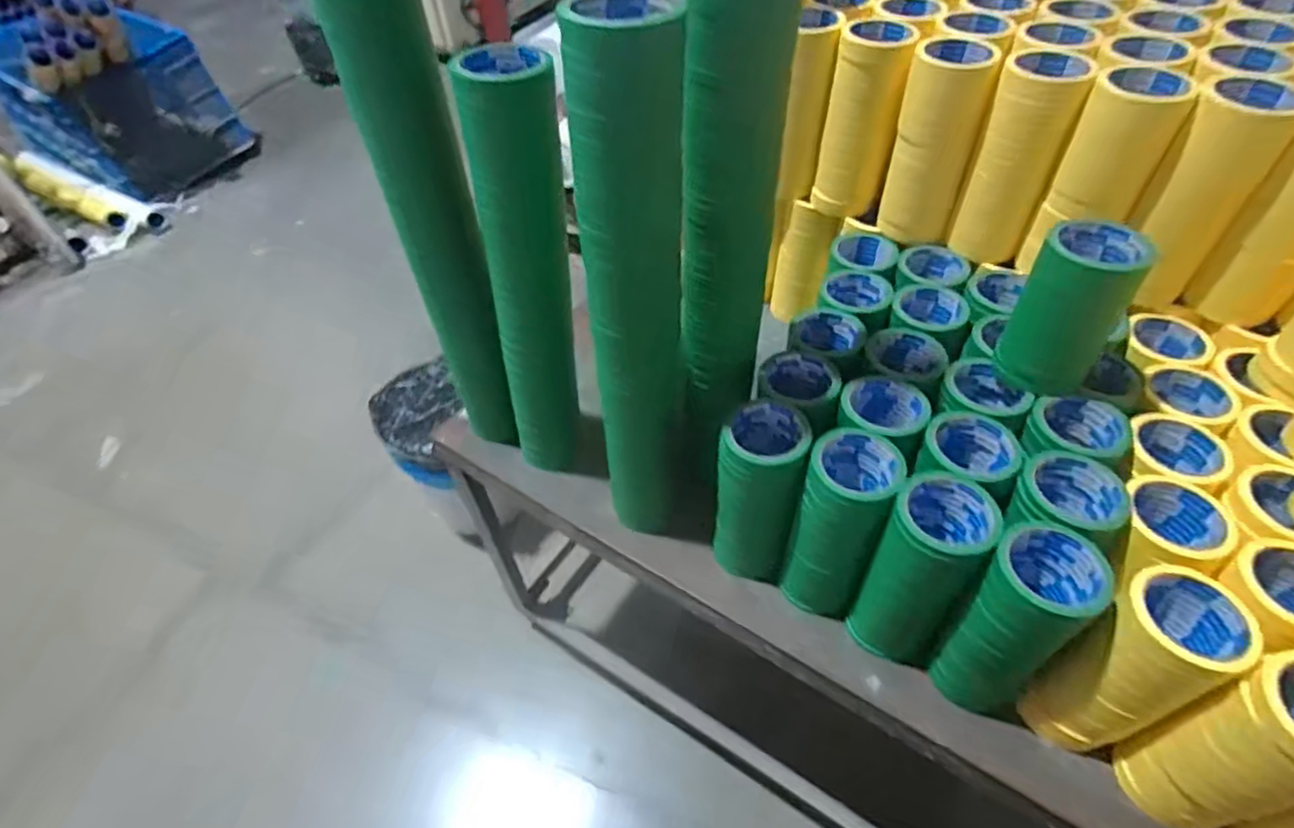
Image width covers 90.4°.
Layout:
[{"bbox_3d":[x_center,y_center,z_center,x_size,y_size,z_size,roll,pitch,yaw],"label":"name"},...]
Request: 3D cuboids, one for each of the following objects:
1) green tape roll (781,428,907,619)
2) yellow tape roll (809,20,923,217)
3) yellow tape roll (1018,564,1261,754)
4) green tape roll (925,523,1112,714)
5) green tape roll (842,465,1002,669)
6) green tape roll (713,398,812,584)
[{"bbox_3d":[0.221,0.131,0.743,0.088,0.249,0.094,-2,49,2],"label":"green tape roll"},{"bbox_3d":[0.304,-0.416,0.920,0.094,0.236,0.100,11,50,13],"label":"yellow tape roll"},{"bbox_3d":[0.468,0.251,0.628,0.111,0.225,0.096,-20,50,-13],"label":"yellow tape roll"},{"bbox_3d":[0.371,0.216,0.658,0.094,0.247,0.092,-37,56,-25],"label":"green tape roll"},{"bbox_3d":[0.293,0.174,0.697,0.096,0.241,0.092,-2,49,2],"label":"green tape roll"},{"bbox_3d":[0.136,0.096,0.780,0.092,0.234,0.106,11,50,13],"label":"green tape roll"}]

